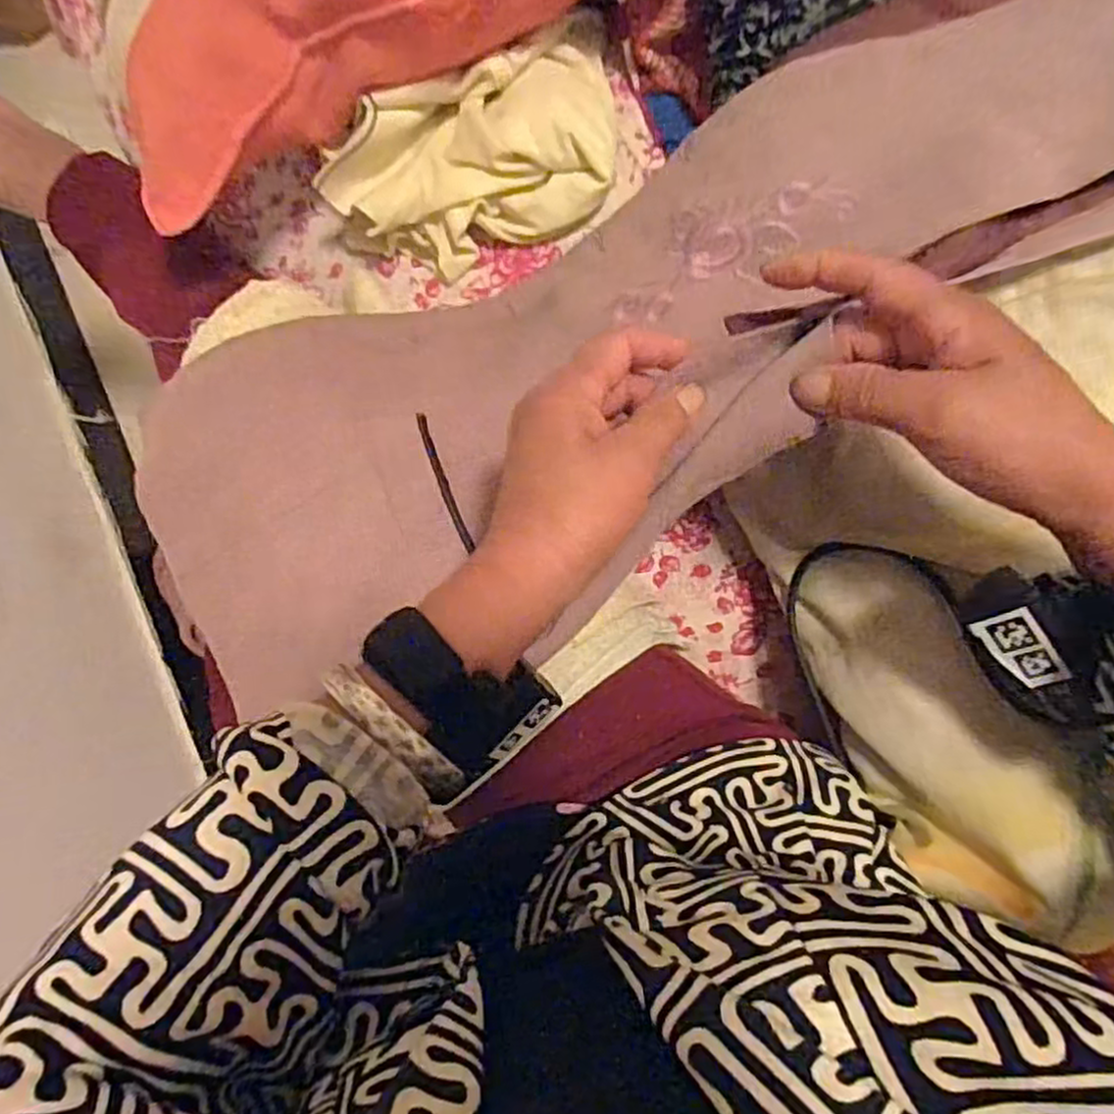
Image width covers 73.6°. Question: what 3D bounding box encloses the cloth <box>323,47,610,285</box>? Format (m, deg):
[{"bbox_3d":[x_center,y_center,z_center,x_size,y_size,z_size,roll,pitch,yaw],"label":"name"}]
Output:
[{"bbox_3d":[-0.057,-0.261,0.491,0.203,0.057,0.120,-15,89,10],"label":"cloth"}]

